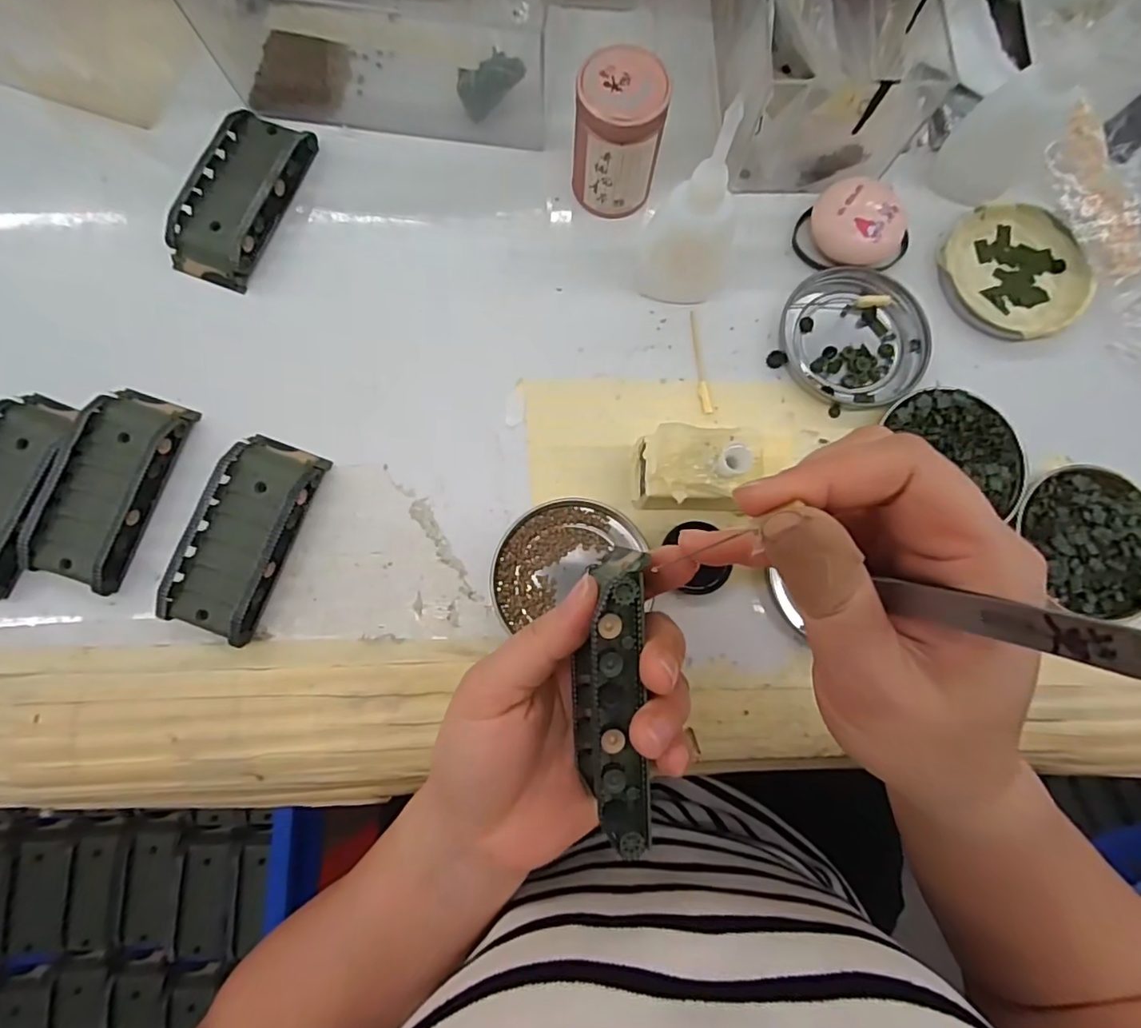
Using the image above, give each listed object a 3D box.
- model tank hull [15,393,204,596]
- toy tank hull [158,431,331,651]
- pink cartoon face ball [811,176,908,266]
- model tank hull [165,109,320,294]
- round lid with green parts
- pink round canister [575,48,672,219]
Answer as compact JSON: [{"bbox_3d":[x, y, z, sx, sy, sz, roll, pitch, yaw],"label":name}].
[{"bbox_3d":[-0.230,-0.015,0.283,0.045,0.017,0.097,19,79,2],"label":"model tank hull"},{"bbox_3d":[-0.160,0.010,0.281,0.044,0.019,0.097,20,79,2],"label":"toy tank hull"},{"bbox_3d":[0.156,-0.158,0.314,0.048,0.022,0.040,45,81,6],"label":"pink cartoon face ball"},{"bbox_3d":[-0.180,-0.173,0.313,0.043,0.021,0.096,21,79,2],"label":"model tank hull"},{"bbox_3d":[0.247,-0.136,0.320,0.071,0.012,0.079,-30,82,-7],"label":"round lid with green parts"},{"bbox_3d":[0.025,-0.194,0.298,0.044,0.064,0.043,0,79,-1],"label":"pink round canister"}]

